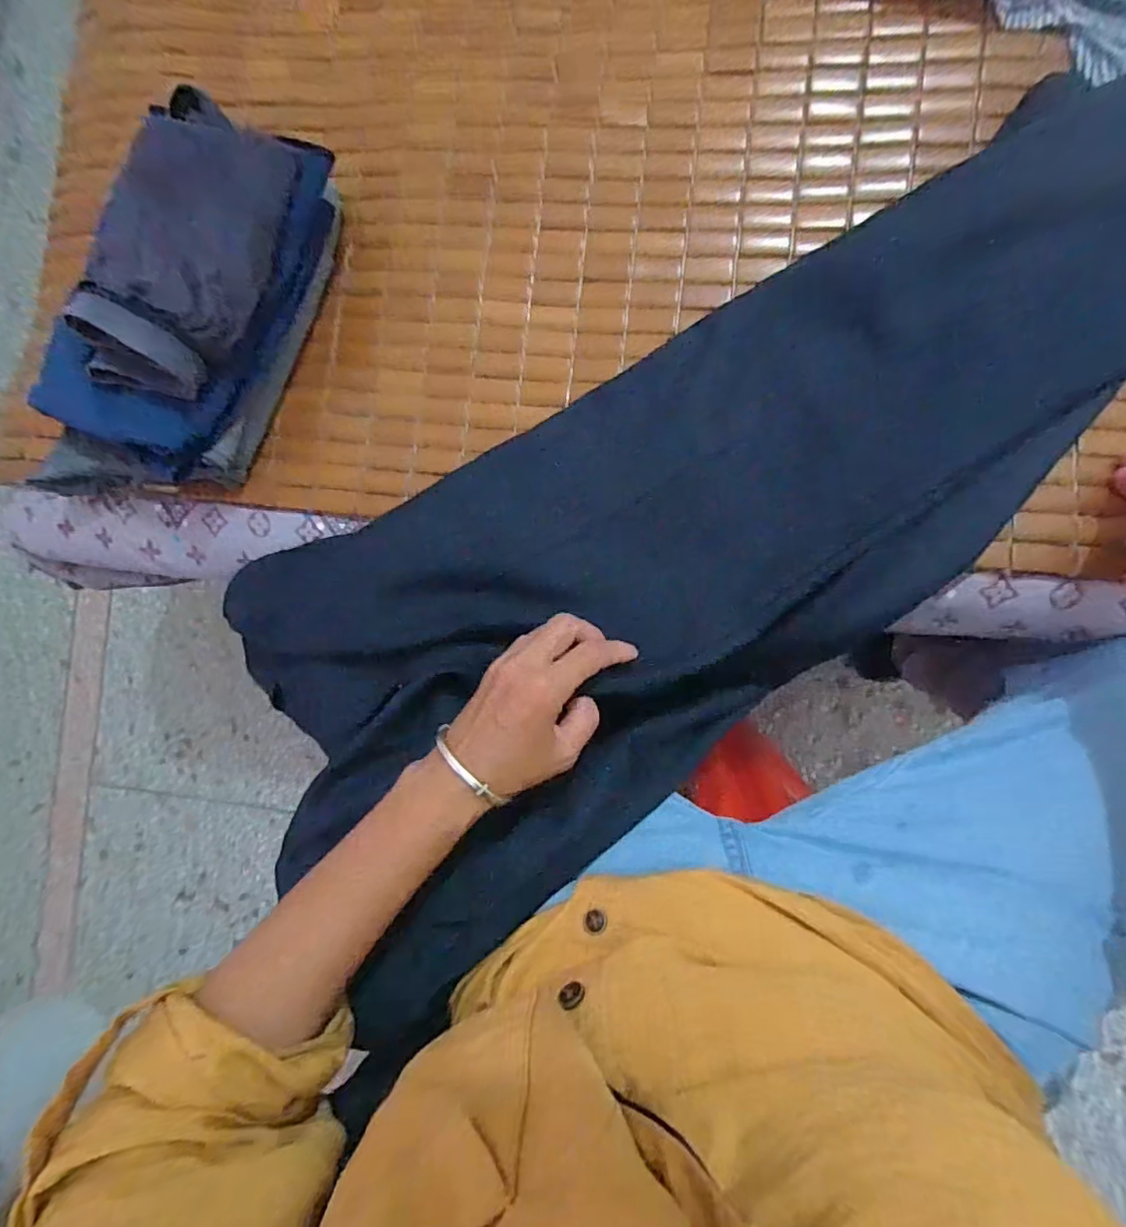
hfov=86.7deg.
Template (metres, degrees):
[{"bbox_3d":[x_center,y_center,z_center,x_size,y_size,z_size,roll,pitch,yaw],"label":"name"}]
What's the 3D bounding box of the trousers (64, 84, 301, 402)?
[{"bbox_3d":[-0.280,-0.262,0.426,0.123,0.040,0.206,20,91,9],"label":"trousers"}]

